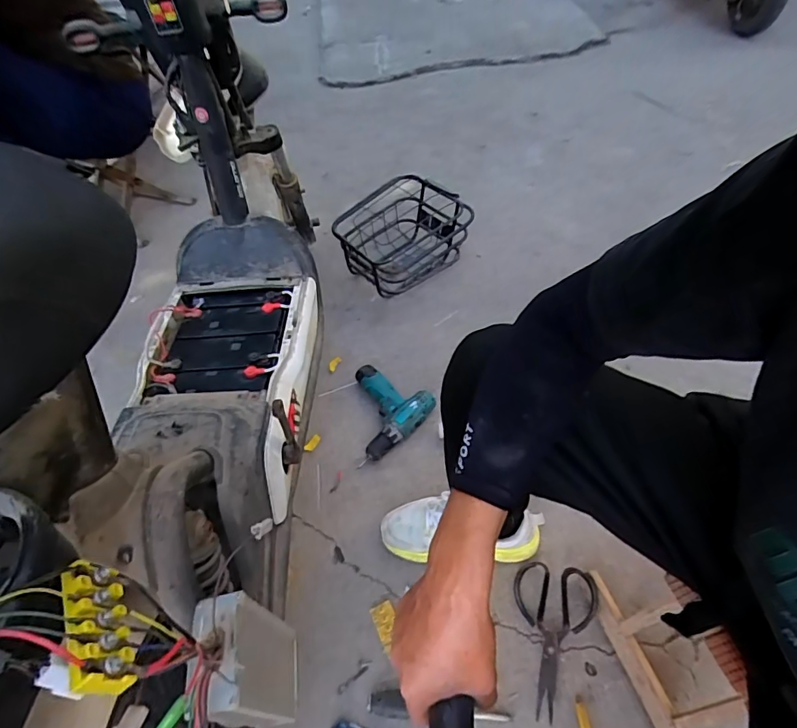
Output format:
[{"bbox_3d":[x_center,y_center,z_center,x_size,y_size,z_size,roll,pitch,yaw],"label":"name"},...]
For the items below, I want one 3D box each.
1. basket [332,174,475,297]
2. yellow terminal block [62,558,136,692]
[{"bbox_3d":[0.004,-0.349,1.289,0.323,0.188,0.249,-25,55,-17],"label":"basket"},{"bbox_3d":[-0.189,0.163,0.288,0.018,0.043,0.080,-40,56,-2],"label":"yellow terminal block"}]

